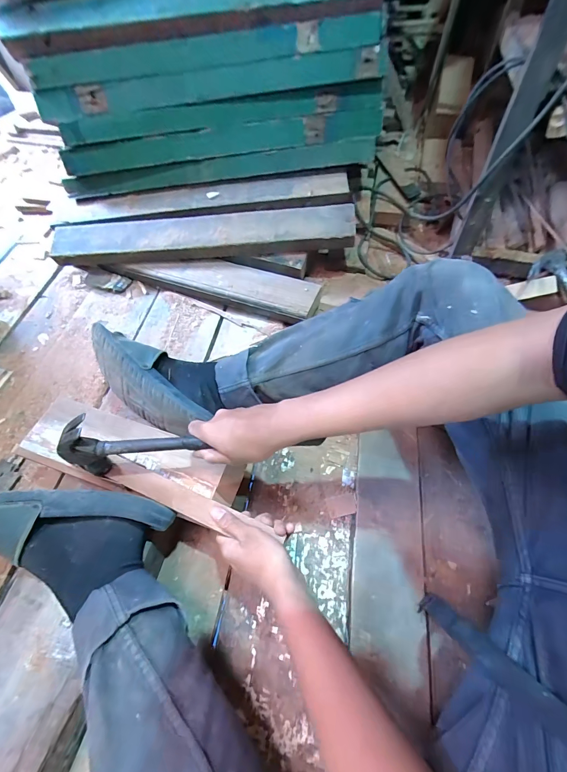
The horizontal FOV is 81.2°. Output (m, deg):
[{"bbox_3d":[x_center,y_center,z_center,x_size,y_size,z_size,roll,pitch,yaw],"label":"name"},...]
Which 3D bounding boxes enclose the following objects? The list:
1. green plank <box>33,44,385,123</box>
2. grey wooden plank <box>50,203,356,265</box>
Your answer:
[{"bbox_3d":[-0.162,-0.652,0.715,0.755,0.060,0.050,-3,57,2],"label":"green plank"},{"bbox_3d":[-0.211,-0.366,0.799,0.751,0.037,0.109,-2,75,7],"label":"grey wooden plank"}]

